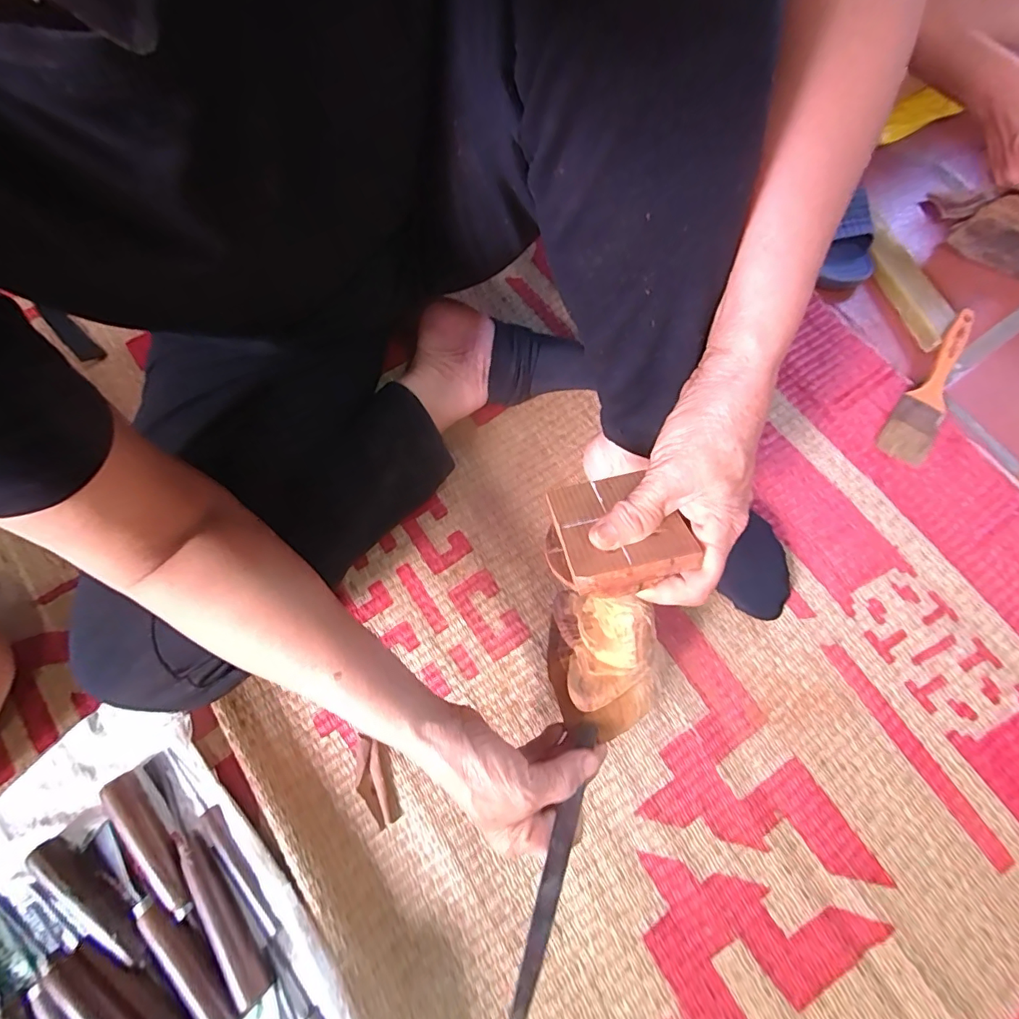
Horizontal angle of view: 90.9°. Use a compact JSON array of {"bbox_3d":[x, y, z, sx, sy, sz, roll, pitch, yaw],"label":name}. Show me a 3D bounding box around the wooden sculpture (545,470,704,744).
[{"bbox_3d":[0.065,0.067,0.343,0.072,0.168,0.087,-2,38,0],"label":"wooden sculpture"}]

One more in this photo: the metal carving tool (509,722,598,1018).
[{"bbox_3d":[0.029,0.213,0.308,0.013,0.008,0.163,19,52,8],"label":"metal carving tool"}]

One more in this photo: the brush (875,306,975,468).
[{"bbox_3d":[0.429,-0.126,0.509,0.044,0.010,0.177,29,83,10],"label":"brush"}]

